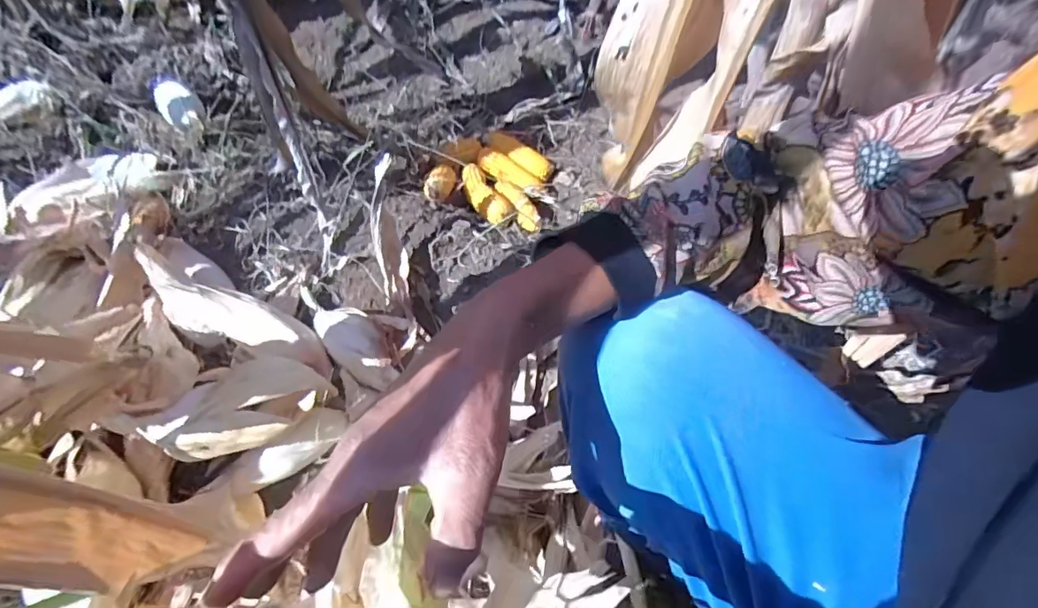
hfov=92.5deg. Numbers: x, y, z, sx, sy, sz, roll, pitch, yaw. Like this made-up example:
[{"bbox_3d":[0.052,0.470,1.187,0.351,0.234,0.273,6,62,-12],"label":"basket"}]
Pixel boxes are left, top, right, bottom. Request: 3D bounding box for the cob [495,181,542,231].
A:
[{"bbox_3d":[-0.004,-0.172,0.857,0.041,0.030,0.119,-20,55,-17],"label":"cob"}]

